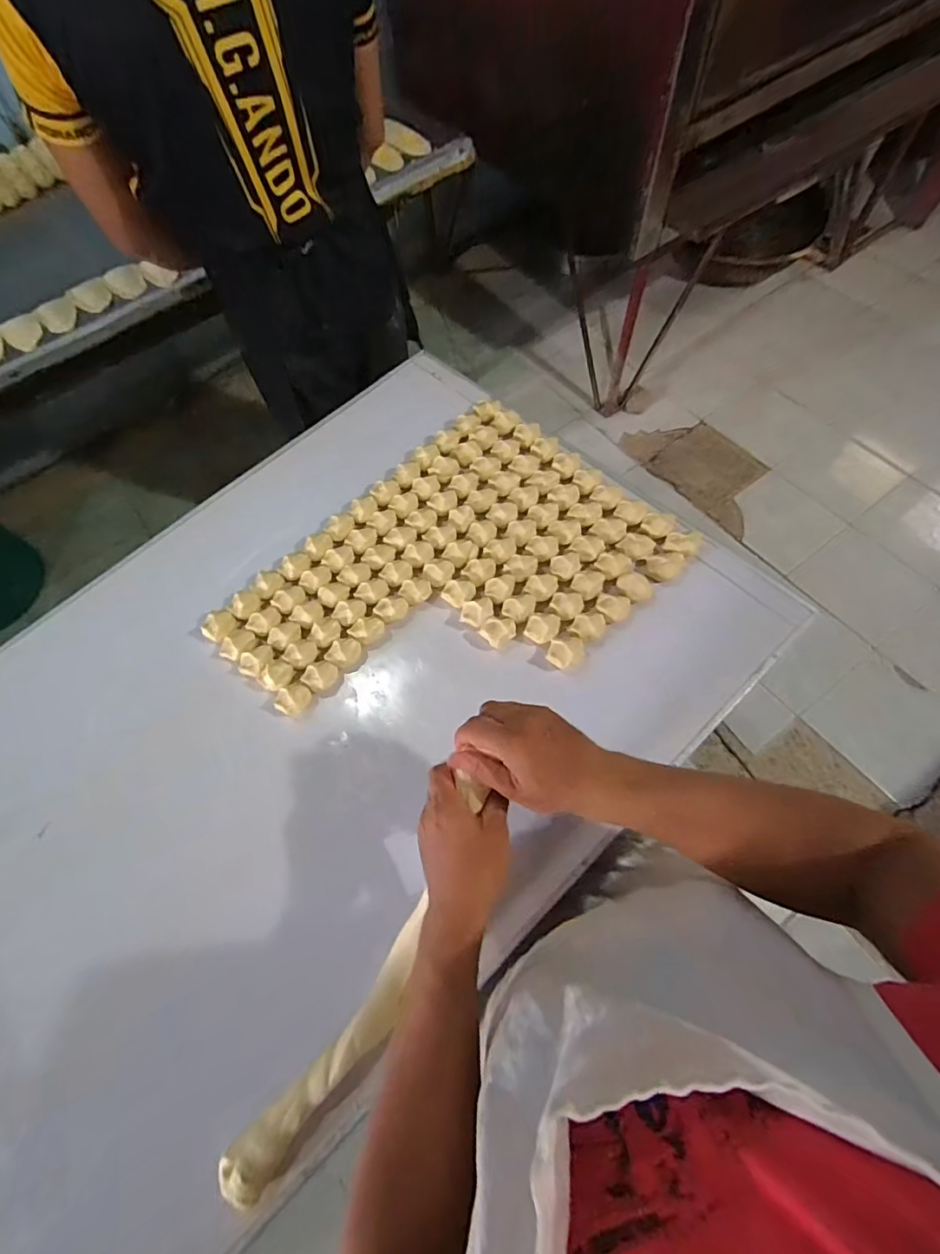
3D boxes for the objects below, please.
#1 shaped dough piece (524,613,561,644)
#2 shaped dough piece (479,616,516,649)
[{"bbox_3d":[0.097,0.002,0.684,0.041,0.029,0.041,-1,68,2],"label":"shaped dough piece"},{"bbox_3d":[0.038,0.004,0.679,0.041,0.023,0.038,41,75,17],"label":"shaped dough piece"}]

